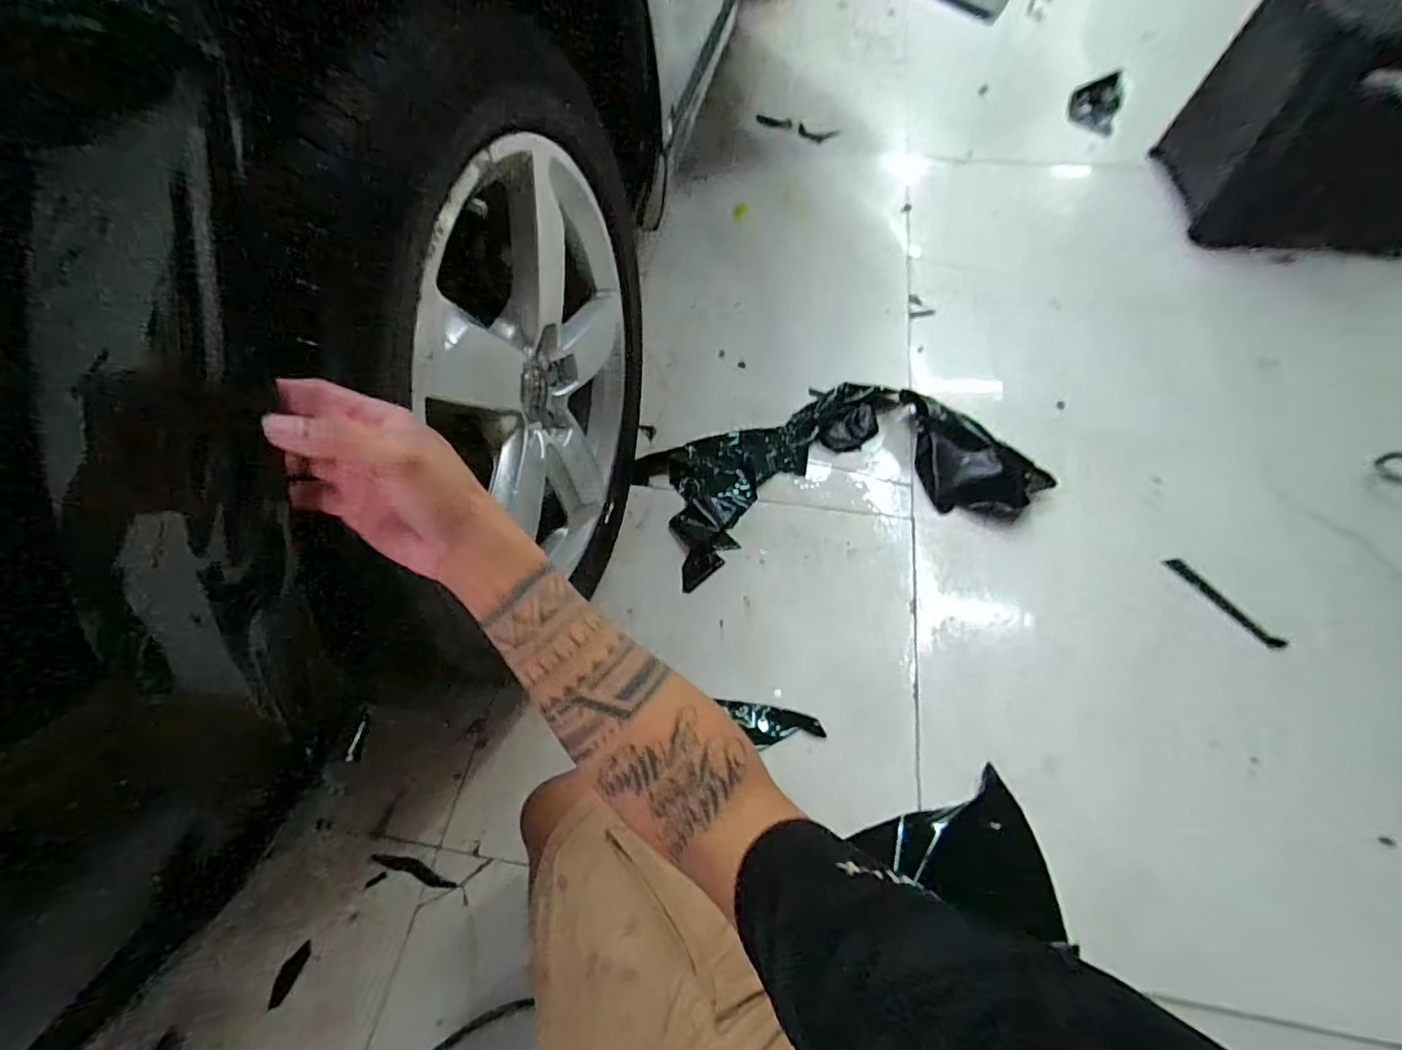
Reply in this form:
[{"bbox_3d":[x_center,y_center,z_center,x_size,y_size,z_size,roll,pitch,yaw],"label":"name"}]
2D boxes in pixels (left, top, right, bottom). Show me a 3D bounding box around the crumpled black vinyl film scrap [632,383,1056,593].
[{"bbox_3d":[0.220,-0.114,1.023,0.651,0.083,0.341,-11,58,-6],"label":"crumpled black vinyl film scrap"}]

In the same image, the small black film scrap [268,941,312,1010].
[{"bbox_3d":[-0.477,0.520,0.687,0.021,0.004,0.064,15,59,10],"label":"small black film scrap"}]

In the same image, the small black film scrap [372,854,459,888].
[{"bbox_3d":[-0.356,0.430,0.740,0.114,0.004,0.018,14,59,10],"label":"small black film scrap"}]

